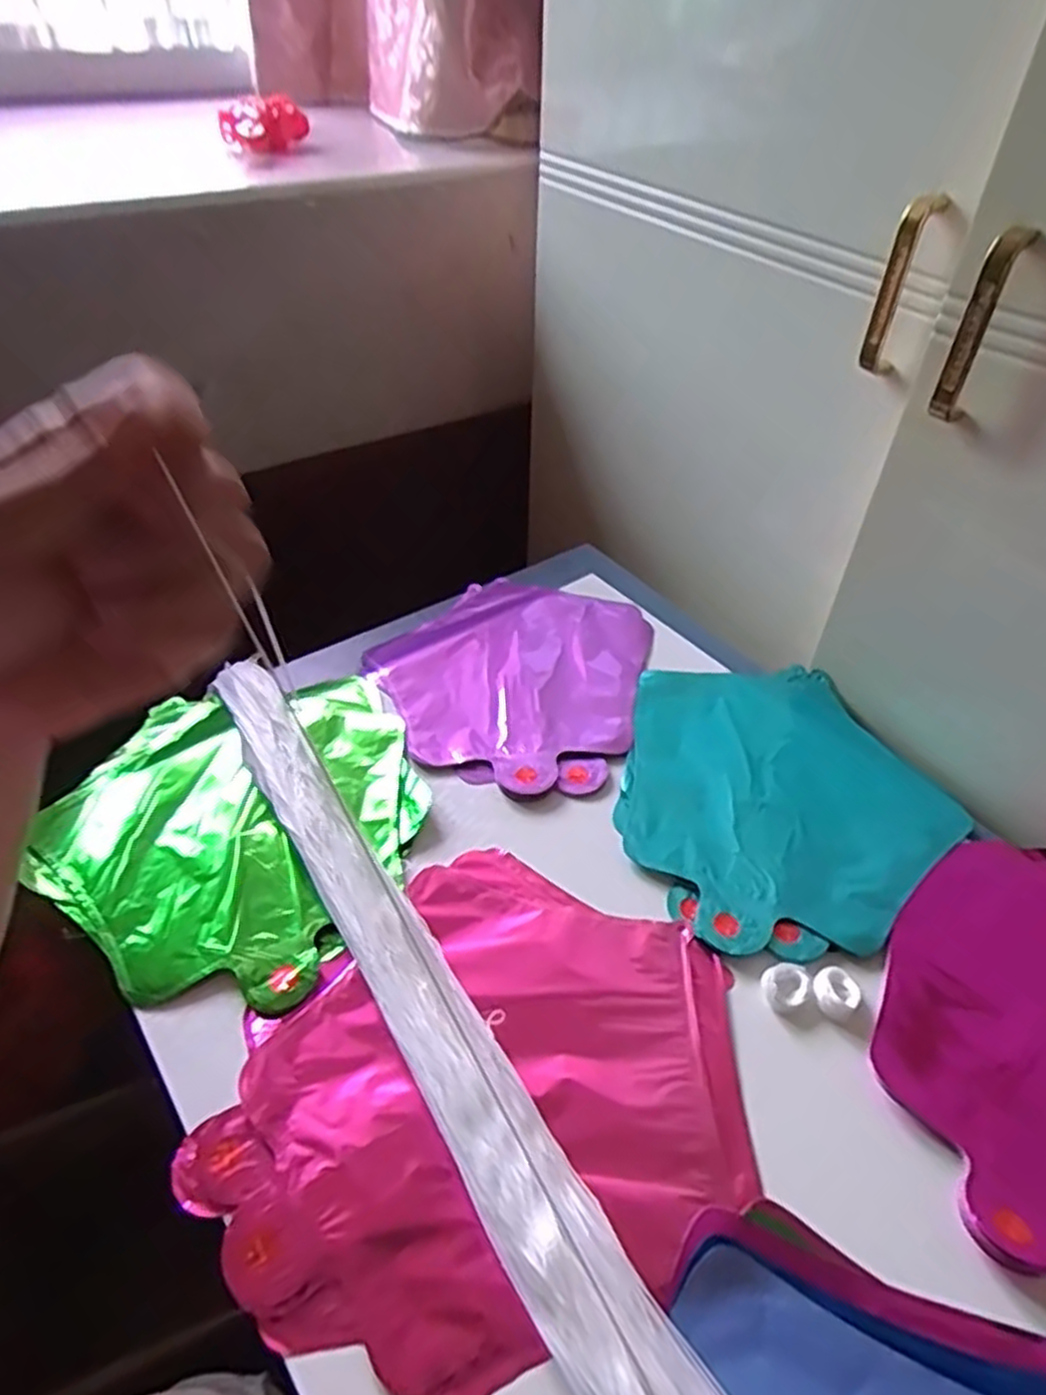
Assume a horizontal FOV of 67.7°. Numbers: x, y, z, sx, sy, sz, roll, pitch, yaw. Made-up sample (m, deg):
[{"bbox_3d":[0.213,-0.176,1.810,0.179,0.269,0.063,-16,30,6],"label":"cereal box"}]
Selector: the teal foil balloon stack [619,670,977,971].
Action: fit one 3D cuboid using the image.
[{"bbox_3d":[0.170,0.062,0.550,0.226,0.022,0.240,-19,49,-19],"label":"teal foil balloon stack"}]

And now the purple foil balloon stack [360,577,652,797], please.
[{"bbox_3d":[-0.012,-0.021,0.630,0.211,0.023,0.232,15,47,14],"label":"purple foil balloon stack"}]

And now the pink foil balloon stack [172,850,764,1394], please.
[{"bbox_3d":[-0.021,0.192,0.399,0.268,0.008,0.222,-25,51,-23],"label":"pink foil balloon stack"}]

